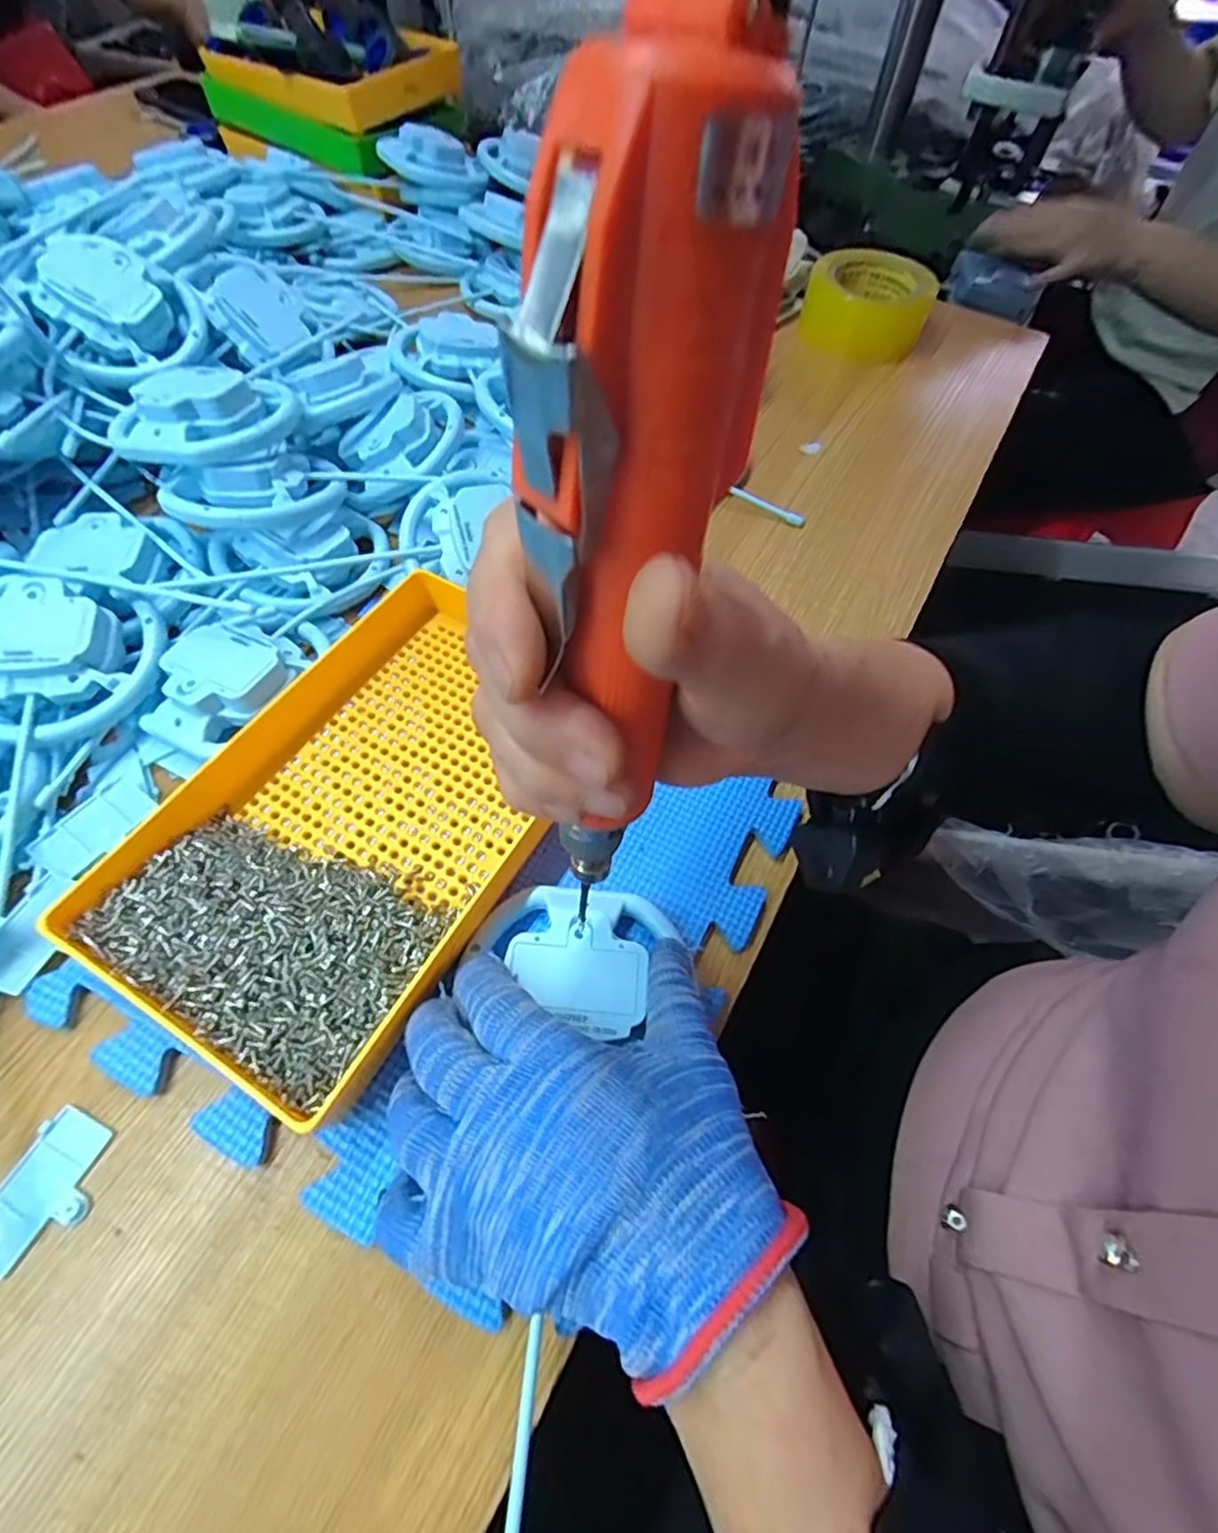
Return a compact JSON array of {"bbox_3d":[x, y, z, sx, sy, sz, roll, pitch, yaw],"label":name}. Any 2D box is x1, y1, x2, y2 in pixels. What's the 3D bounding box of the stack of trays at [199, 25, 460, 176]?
[{"bbox_3d":[-0.309,-0.722,0.691,0.284,0.079,0.140,31,63,14],"label":"stack of trays"}]

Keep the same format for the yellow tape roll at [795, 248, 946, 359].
[{"bbox_3d":[0.257,-0.458,0.627,0.110,0.061,0.110,22,61,10],"label":"yellow tape roll"}]

